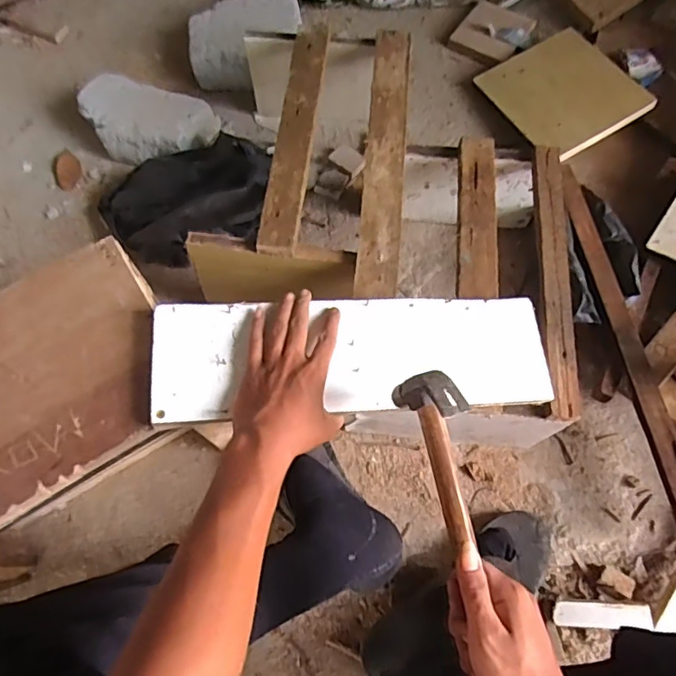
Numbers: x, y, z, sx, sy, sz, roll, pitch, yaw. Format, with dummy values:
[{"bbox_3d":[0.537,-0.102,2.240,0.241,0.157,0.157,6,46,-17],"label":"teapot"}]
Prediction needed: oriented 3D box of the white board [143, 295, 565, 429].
[{"bbox_3d":[0.020,0.017,0.553,0.398,0.022,0.116,-2,69,-11],"label":"white board"}]

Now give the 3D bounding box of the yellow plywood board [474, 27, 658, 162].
[{"bbox_3d":[0.375,-0.414,0.899,0.190,0.018,0.244,-31,62,2],"label":"yellow plywood board"}]

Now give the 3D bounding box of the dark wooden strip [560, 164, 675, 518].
[{"bbox_3d":[0.377,-0.005,0.702,0.037,0.023,0.522,-8,68,-2],"label":"dark wooden strip"}]

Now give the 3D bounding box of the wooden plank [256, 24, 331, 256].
[{"bbox_3d":[-0.053,-0.274,0.710,0.049,0.020,0.368,5,68,3],"label":"wooden plank"}]

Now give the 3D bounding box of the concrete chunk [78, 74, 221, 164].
[{"bbox_3d":[-0.318,-0.351,0.887,0.217,0.073,0.122,13,71,7],"label":"concrete chunk"}]

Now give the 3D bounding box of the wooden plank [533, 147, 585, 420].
[{"bbox_3d":[0.255,-0.080,0.635,0.034,0.020,0.351,4,68,3],"label":"wooden plank"}]

